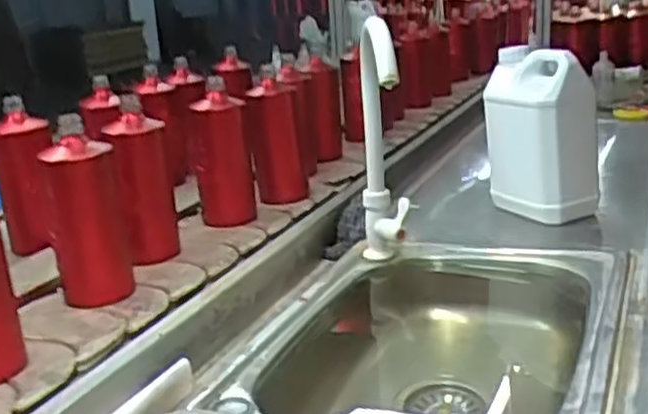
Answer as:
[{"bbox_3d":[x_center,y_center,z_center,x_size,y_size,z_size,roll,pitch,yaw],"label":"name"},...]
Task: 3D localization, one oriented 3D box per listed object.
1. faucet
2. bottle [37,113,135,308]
[{"bbox_3d":[0.068,-0.073,0.911,0.057,0.273,0.187,-2,18,5],"label":"faucet"},{"bbox_3d":[-0.276,0.005,0.882,0.075,0.199,0.075,-7,19,-9],"label":"bottle"}]

